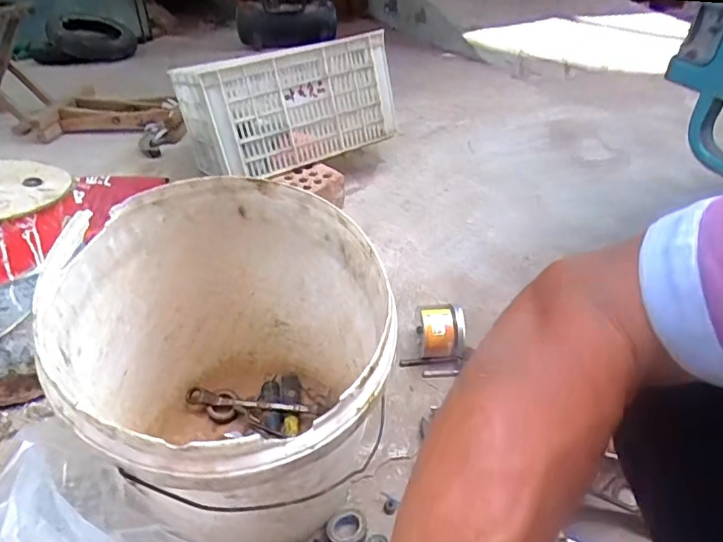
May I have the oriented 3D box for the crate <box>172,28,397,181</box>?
[{"bbox_3d":[-0.165,-0.364,1.145,0.418,0.246,0.236,-24,36,-29],"label":"crate"}]

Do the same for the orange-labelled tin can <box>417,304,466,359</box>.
[{"bbox_3d":[0.126,0.095,0.834,0.074,0.071,0.065,-1,31,6],"label":"orange-labelled tin can"}]

